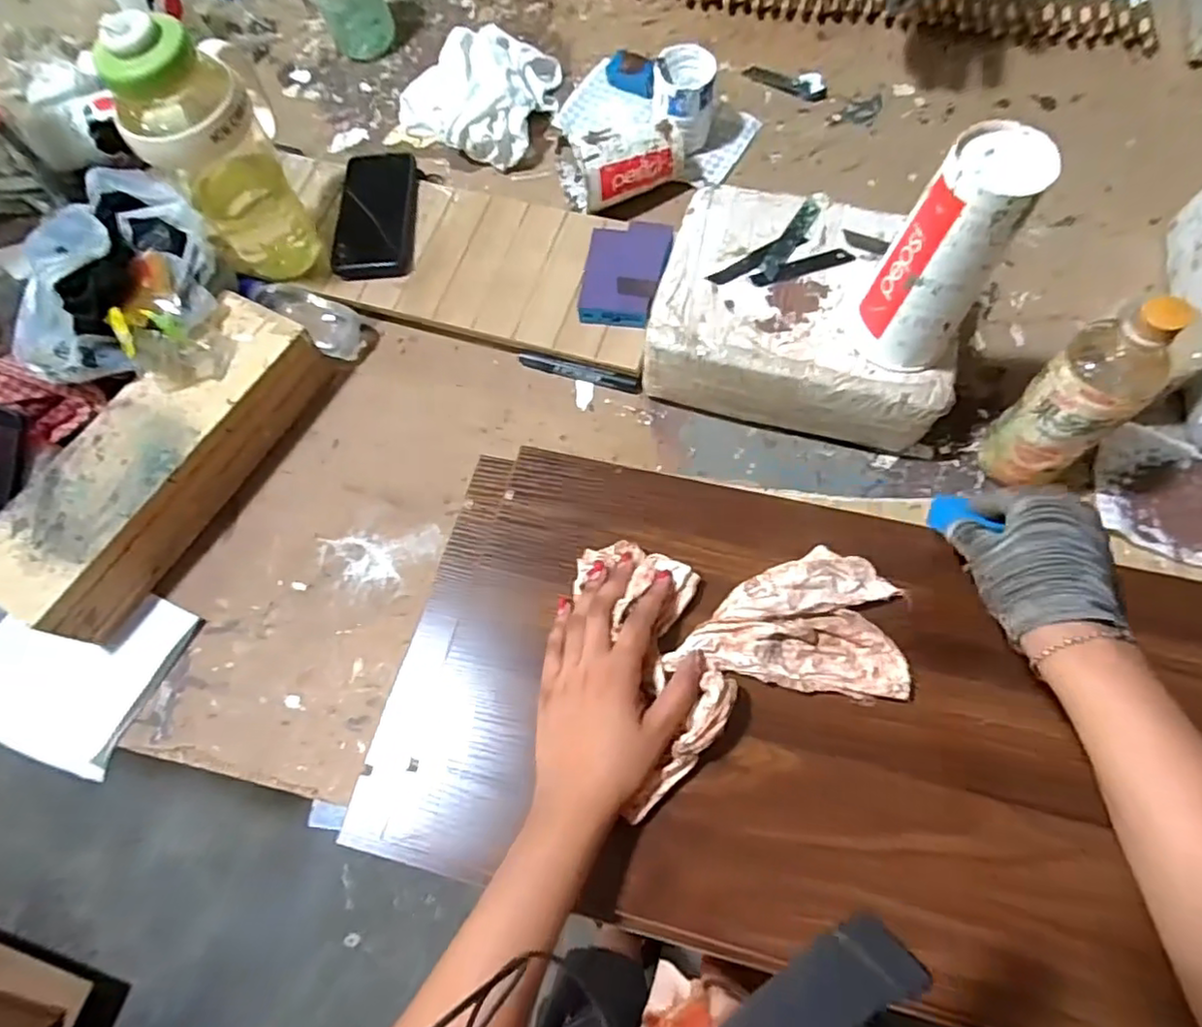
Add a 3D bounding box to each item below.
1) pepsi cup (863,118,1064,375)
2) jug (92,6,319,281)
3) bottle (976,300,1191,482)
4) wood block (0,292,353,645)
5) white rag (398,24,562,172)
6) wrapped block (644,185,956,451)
[{"bbox_3d":[0.262,-0.189,0.483,0.075,0.170,0.071,42,76,16],"label":"pepsi cup"},{"bbox_3d":[-0.356,-0.334,0.620,0.112,0.265,0.099,-33,72,-8],"label":"jug"},{"bbox_3d":[0.391,-0.087,0.532,0.076,0.217,0.063,39,77,15],"label":"bottle"},{"bbox_3d":[-0.413,-0.049,0.614,0.133,0.069,0.356,34,76,14],"label":"wood block"},{"bbox_3d":[-0.154,-0.534,0.793,0.180,0.070,0.192,20,73,10],"label":"white rag"},{"bbox_3d":[0.195,-0.189,0.635,0.262,0.109,0.199,15,72,9],"label":"wrapped block"}]

